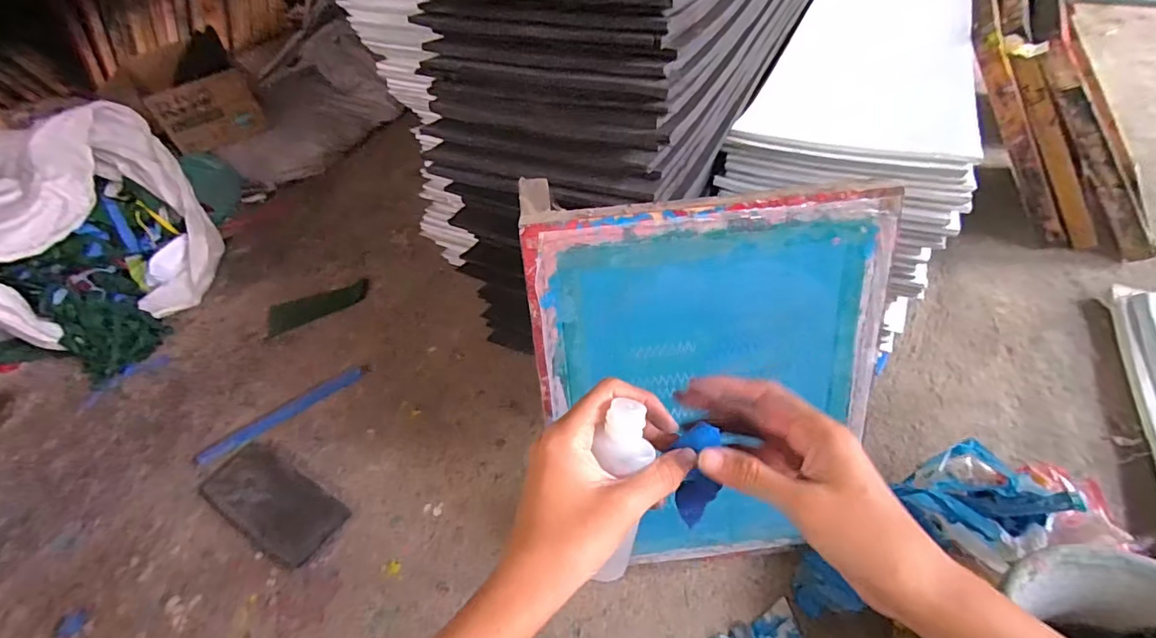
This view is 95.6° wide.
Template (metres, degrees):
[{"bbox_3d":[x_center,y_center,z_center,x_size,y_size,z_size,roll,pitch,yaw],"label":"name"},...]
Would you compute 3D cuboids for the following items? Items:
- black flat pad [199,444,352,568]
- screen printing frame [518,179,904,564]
[{"bbox_3d":[-0.466,0.268,0.785,0.251,0.023,0.104,22,51,26],"label":"black flat pad"},{"bbox_3d":[0.139,0.086,0.582,0.361,0.460,0.039,-4,22,-1],"label":"screen printing frame"}]

